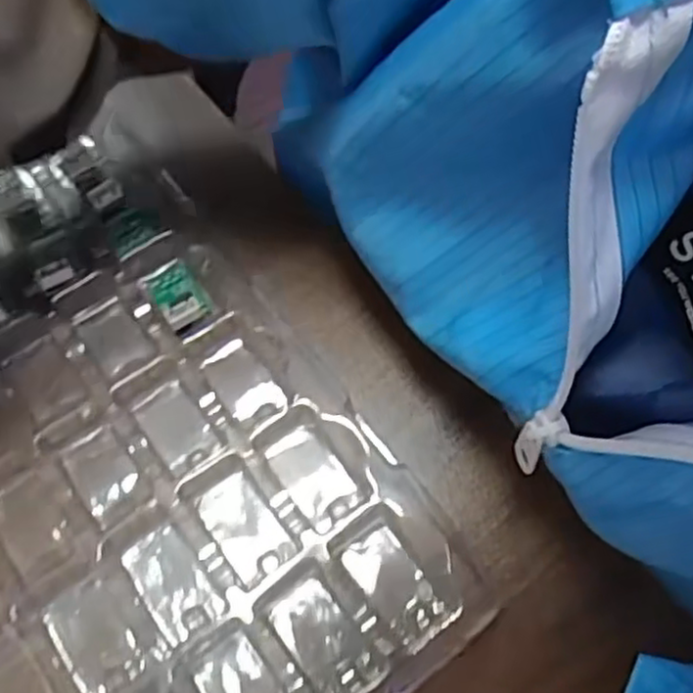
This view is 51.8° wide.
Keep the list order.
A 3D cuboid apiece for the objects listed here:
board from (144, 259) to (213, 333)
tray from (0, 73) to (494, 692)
[{"bbox_3d":[-0.067,-0.021,0.285,0.018,0.007,0.030,-30,72,-13],"label":"board"},{"bbox_3d":[-0.100,0.039,0.254,0.232,0.021,0.262,-32,72,-13],"label":"tray"}]

